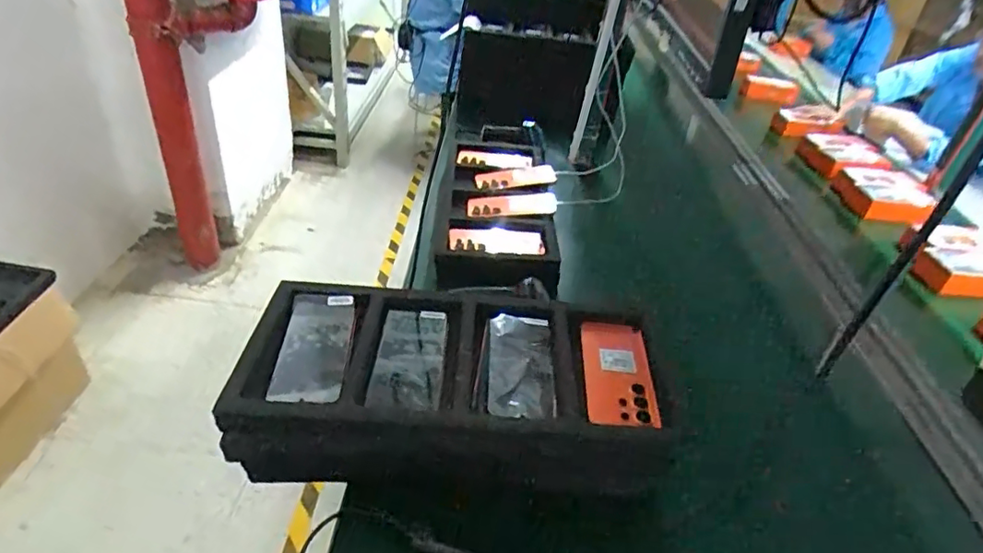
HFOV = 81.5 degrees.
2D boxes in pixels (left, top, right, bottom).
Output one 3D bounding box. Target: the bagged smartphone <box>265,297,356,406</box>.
[{"bbox_3d":[-0.204,0.079,0.661,0.076,0.014,0.169,3,36,-7],"label":"bagged smartphone"}]

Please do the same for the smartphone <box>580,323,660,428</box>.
[{"bbox_3d":[0.144,0.109,0.670,0.079,0.009,0.171,6,36,-3],"label":"smartphone"}]

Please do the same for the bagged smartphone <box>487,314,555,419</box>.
[{"bbox_3d":[0.033,0.103,0.670,0.074,0.015,0.161,5,36,-3],"label":"bagged smartphone"}]

